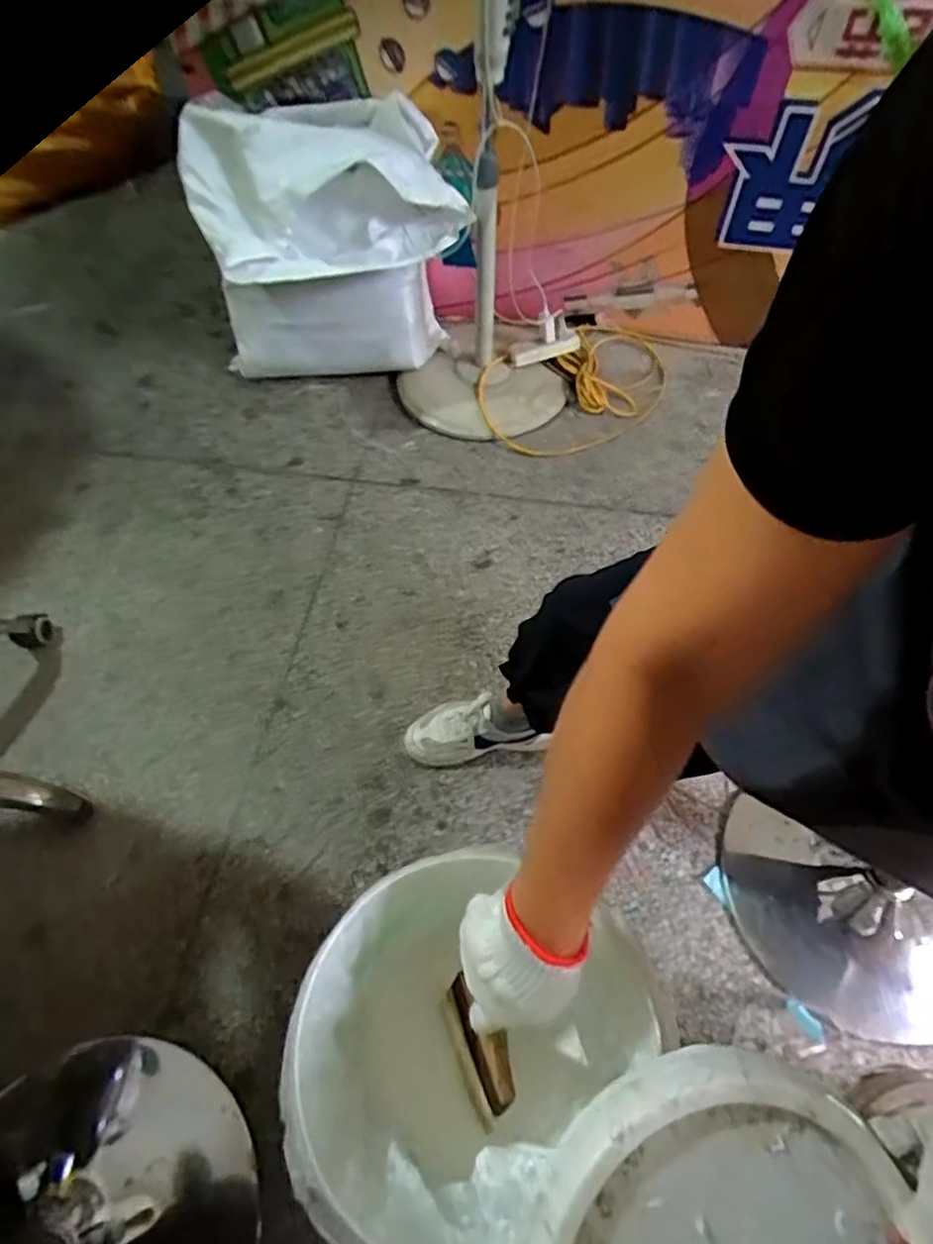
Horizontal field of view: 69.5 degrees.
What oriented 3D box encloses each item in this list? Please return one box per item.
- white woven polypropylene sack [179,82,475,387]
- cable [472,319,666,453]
[{"bbox_3d":[-0.265,-0.700,1.323,0.471,0.478,0.304,-13,60,-6],"label":"white woven polypropylene sack"},{"bbox_3d":[0.248,-0.522,1.472,0.468,0.078,0.293,-33,64,-17],"label":"cable"}]

